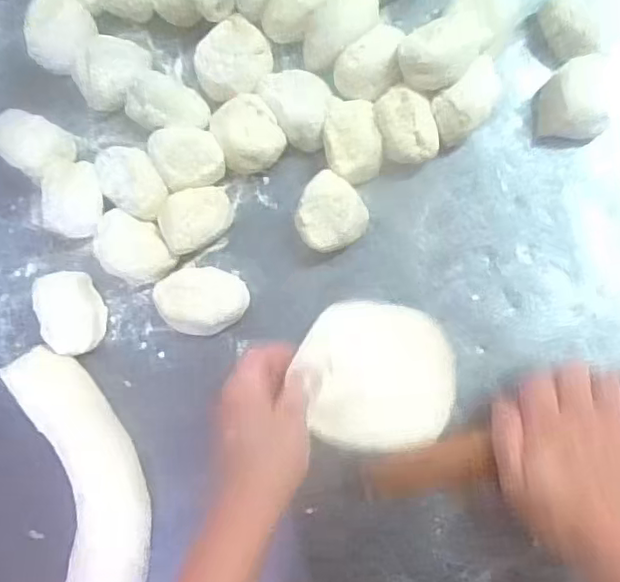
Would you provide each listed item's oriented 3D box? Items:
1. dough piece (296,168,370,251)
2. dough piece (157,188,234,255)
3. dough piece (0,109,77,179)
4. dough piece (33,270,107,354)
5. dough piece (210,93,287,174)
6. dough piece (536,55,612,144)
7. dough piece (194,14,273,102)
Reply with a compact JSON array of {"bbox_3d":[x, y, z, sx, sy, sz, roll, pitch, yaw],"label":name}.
[{"bbox_3d":[0.014,-0.055,0.443,0.050,0.033,0.049,0,89,4],"label":"dough piece"},{"bbox_3d":[-0.081,-0.052,0.440,0.051,0.043,0.043,-16,88,3],"label":"dough piece"},{"bbox_3d":[-0.207,-0.110,0.455,0.064,0.031,0.040,31,91,4],"label":"dough piece"},{"bbox_3d":[-0.174,0.016,0.449,0.039,0.038,0.059,-6,88,4],"label":"dough piece"},{"bbox_3d":[-0.045,-0.114,0.448,0.045,0.030,0.053,-31,87,3],"label":"dough piece"},{"bbox_3d":[0.184,-0.132,0.425,0.047,0.035,0.053,-7,88,4],"label":"dough piece"},{"bbox_3d":[-0.057,-0.169,0.450,0.049,0.032,0.058,18,90,4],"label":"dough piece"}]

